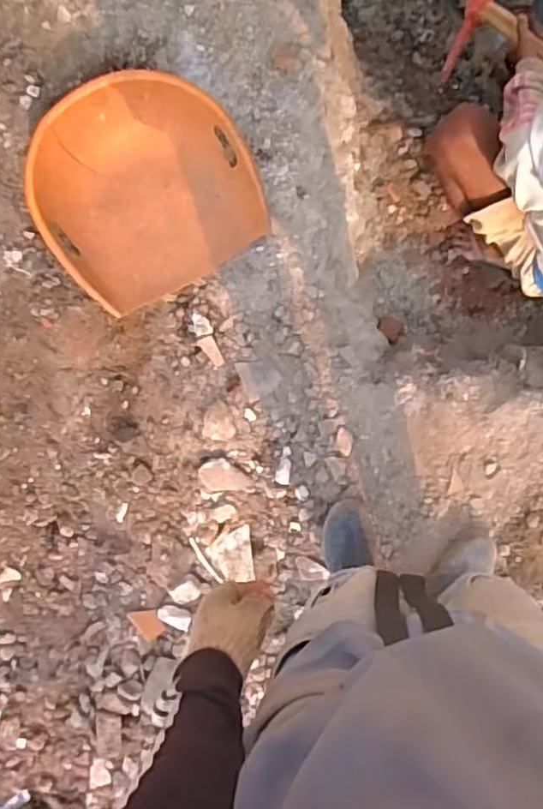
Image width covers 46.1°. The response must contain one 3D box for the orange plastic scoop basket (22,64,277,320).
[{"bbox_3d":[-0.261,-0.443,1.306,0.418,0.130,0.401,-29,84,1],"label":"orange plastic scoop basket"}]

